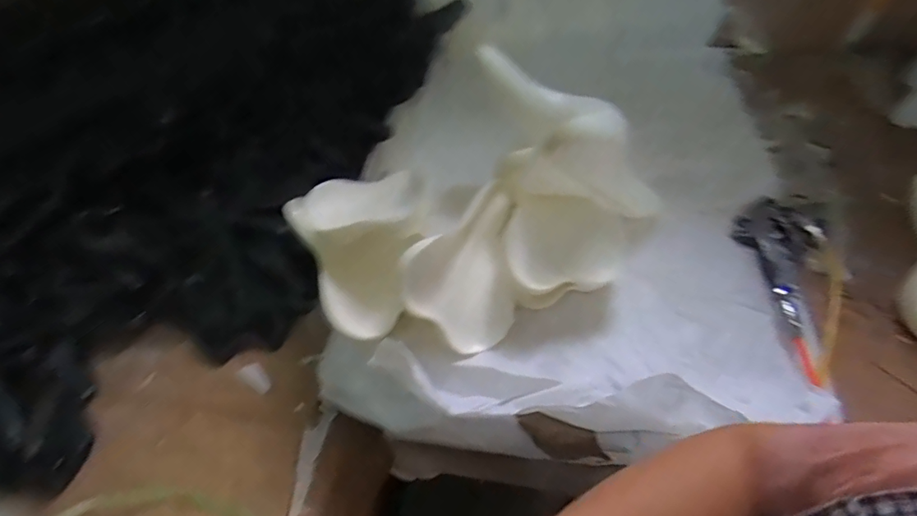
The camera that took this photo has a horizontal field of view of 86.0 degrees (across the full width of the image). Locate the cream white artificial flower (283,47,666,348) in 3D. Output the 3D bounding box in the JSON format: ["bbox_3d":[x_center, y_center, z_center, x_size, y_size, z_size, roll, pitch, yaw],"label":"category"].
[{"bbox_3d":[0.024,-0.067,0.662,0.442,0.160,0.309,-33,62,-20],"label":"cream white artificial flower"}]

